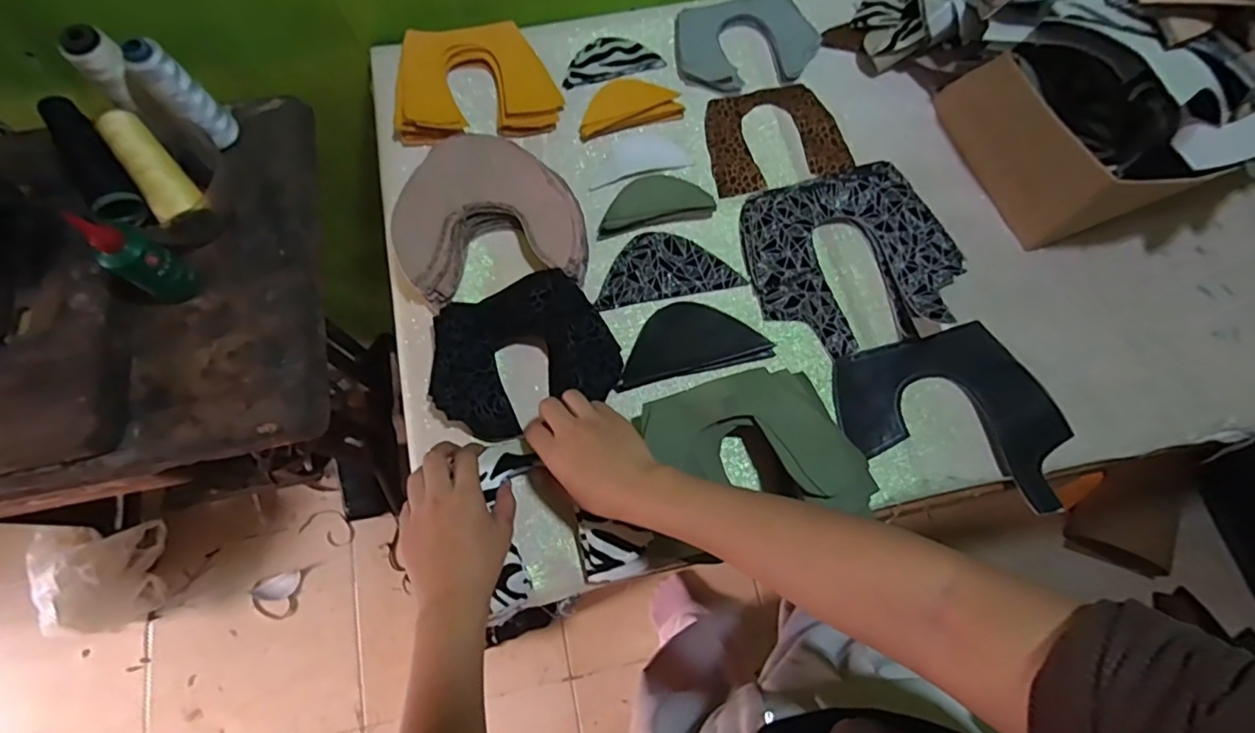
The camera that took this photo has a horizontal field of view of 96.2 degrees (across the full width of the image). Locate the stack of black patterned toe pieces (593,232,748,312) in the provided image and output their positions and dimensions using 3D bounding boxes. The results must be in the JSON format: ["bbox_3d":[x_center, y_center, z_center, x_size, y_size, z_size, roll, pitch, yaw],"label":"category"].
[{"bbox_3d":[0.037,-0.101,0.561,0.139,0.007,0.071,-10,72,-4],"label":"stack of black patterned toe pieces"}]

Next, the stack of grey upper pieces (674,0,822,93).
[{"bbox_3d":[0.132,-0.366,0.633,0.155,0.014,0.114,-9,72,-4],"label":"stack of grey upper pieces"}]

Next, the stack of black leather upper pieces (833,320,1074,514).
[{"bbox_3d":[0.294,0.049,0.505,0.181,0.026,0.168,-14,73,-5],"label":"stack of black leather upper pieces"}]

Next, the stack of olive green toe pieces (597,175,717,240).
[{"bbox_3d":[0.025,-0.169,0.573,0.116,0.011,0.055,-14,76,-6],"label":"stack of olive green toe pieces"}]

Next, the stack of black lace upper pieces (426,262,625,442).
[{"bbox_3d":[-0.096,-0.014,0.515,0.161,0.028,0.128,-21,74,-7],"label":"stack of black lace upper pieces"}]

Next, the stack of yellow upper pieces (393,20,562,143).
[{"bbox_3d":[-0.164,-0.303,0.603,0.167,0.028,0.125,-14,73,-5],"label":"stack of yellow upper pieces"}]

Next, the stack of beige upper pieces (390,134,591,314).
[{"bbox_3d":[-0.136,-0.151,0.552,0.172,0.033,0.164,-15,73,-5],"label":"stack of beige upper pieces"}]

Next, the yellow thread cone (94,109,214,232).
[{"bbox_3d":[-0.443,-0.186,0.532,0.038,0.050,0.114,-33,100,-10],"label":"yellow thread cone"}]

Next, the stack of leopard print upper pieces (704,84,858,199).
[{"bbox_3d":[0.159,-0.248,0.609,0.147,0.010,0.123,-10,72,-4],"label":"stack of leopard print upper pieces"}]

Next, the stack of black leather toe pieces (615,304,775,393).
[{"bbox_3d":[0.057,-0.027,0.530,0.140,0.013,0.068,-12,73,-5],"label":"stack of black leather toe pieces"}]

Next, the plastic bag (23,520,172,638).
[{"bbox_3d":[-0.995,0.399,1.061,0.175,0.174,0.190,-6,72,-3],"label":"plastic bag"}]

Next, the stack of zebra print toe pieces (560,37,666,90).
[{"bbox_3d":[-0.019,-0.346,0.635,0.112,0.011,0.054,-17,73,-6],"label":"stack of zebra print toe pieces"}]

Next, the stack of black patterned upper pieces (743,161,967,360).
[{"bbox_3d":[0.222,-0.110,0.550,0.199,0.034,0.184,-14,73,-5],"label":"stack of black patterned upper pieces"}]

